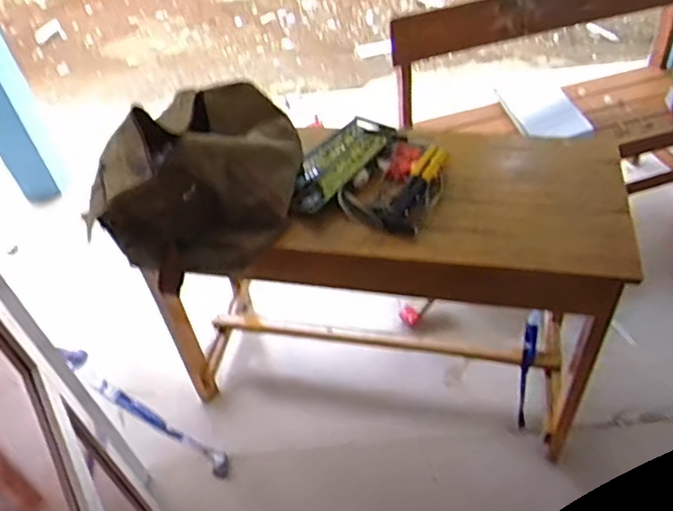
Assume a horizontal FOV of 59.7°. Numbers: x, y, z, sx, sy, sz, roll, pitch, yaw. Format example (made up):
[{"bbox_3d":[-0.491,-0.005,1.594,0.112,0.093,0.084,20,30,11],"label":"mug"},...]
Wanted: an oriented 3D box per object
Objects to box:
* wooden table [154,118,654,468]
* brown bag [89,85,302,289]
[{"bbox_3d":[0.152,0.115,1.558,1.152,0.780,0.471,3,46,9],"label":"wooden table"},{"bbox_3d":[-0.281,-0.178,1.263,0.391,0.216,0.429,24,53,26],"label":"brown bag"}]

